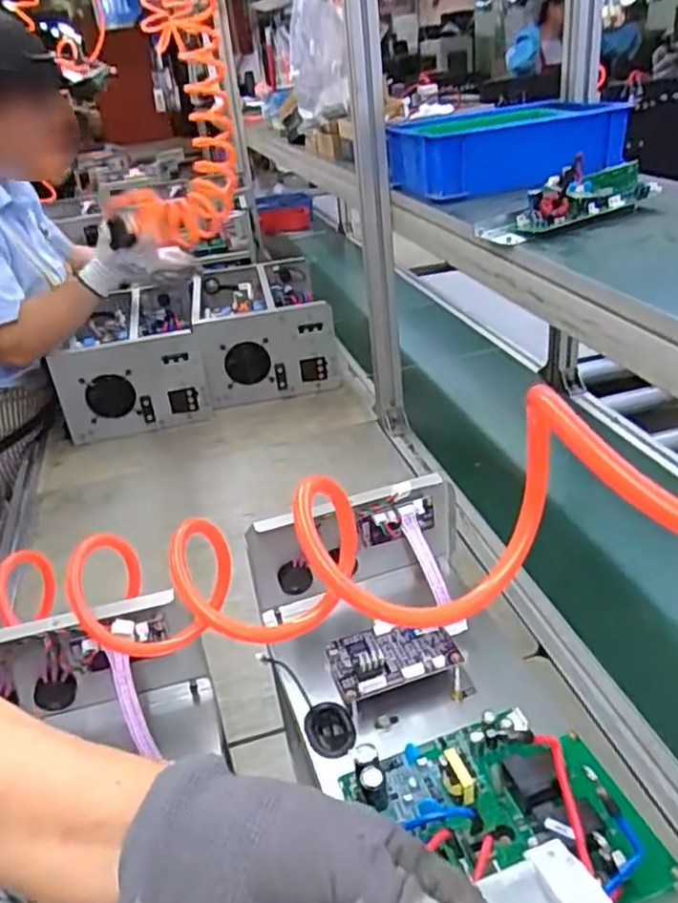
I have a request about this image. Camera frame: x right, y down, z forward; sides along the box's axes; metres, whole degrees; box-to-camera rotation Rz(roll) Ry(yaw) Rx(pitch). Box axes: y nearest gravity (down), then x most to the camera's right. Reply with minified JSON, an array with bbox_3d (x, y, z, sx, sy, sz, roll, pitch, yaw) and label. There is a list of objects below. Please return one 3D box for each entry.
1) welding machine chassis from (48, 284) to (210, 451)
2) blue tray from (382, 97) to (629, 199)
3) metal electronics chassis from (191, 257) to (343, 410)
[{"bbox_3d":[-0.417,-0.193,1.442,0.279,0.176,0.354,-12,30,-9],"label":"welding machine chassis"},{"bbox_3d":[0.231,-0.441,1.012,0.279,0.091,0.198,-15,31,-15],"label":"blue tray"},{"bbox_3d":[-0.168,-0.276,1.514,0.260,0.175,0.412,-10,30,-7],"label":"metal electronics chassis"}]

